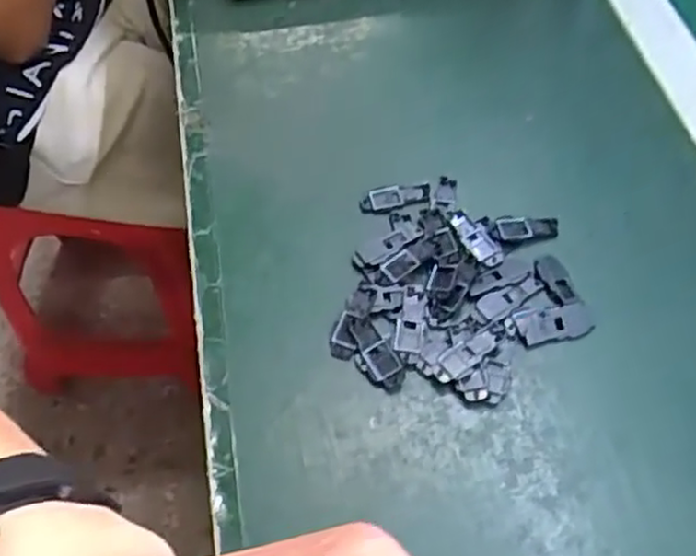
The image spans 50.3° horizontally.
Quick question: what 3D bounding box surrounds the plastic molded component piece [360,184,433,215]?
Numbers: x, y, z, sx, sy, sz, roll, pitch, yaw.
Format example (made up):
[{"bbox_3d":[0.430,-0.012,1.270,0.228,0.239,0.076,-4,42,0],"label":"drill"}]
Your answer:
[{"bbox_3d":[0.026,-0.046,0.420,0.040,0.004,0.016,-10,57,-6],"label":"plastic molded component piece"}]

